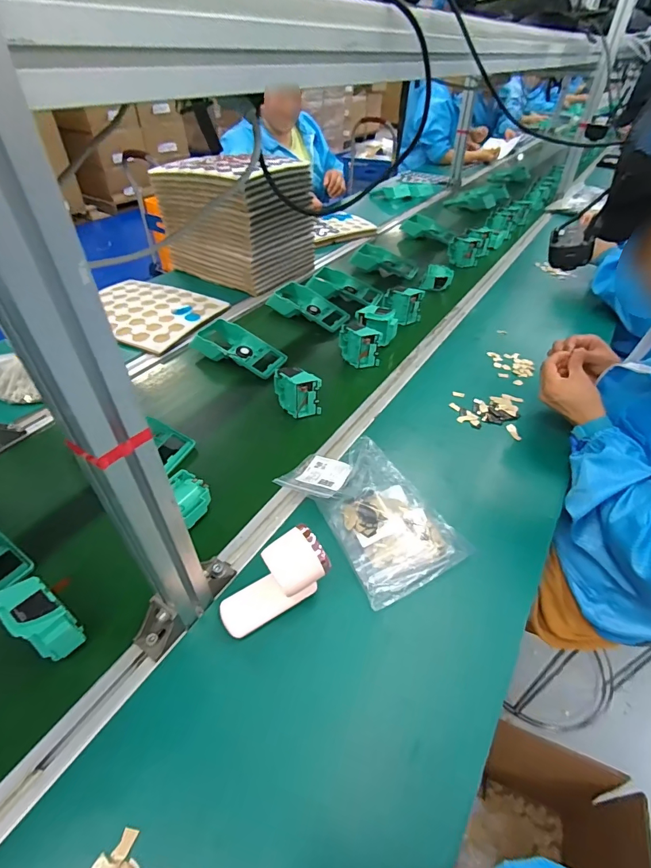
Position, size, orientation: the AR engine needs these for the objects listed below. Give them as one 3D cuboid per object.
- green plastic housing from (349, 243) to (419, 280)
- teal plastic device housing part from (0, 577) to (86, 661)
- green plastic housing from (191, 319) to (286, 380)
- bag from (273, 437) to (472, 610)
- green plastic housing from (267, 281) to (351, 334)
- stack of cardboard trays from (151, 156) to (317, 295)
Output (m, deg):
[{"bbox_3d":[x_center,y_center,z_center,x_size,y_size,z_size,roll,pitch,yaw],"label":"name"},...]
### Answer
[{"bbox_3d":[0.159,-0.465,1.139,0.175,0.058,0.079,10,43,-9],"label":"green plastic housing"},{"bbox_3d":[-0.288,0.189,0.425,0.076,0.068,0.042,30,49,26],"label":"teal plastic device housing part"},{"bbox_3d":[-0.169,-0.169,0.825,0.180,0.039,0.096,24,47,21],"label":"green plastic housing"},{"bbox_3d":[0.059,0.095,0.543,0.143,0.032,0.222,-22,48,-24],"label":"bag"},{"bbox_3d":[-0.035,-0.290,0.949,0.185,0.039,0.101,30,50,26],"label":"green plastic housing"},{"bbox_3d":[-0.209,-0.538,1.058,0.305,0.252,0.243,23,47,20],"label":"stack of cardboard trays"}]

